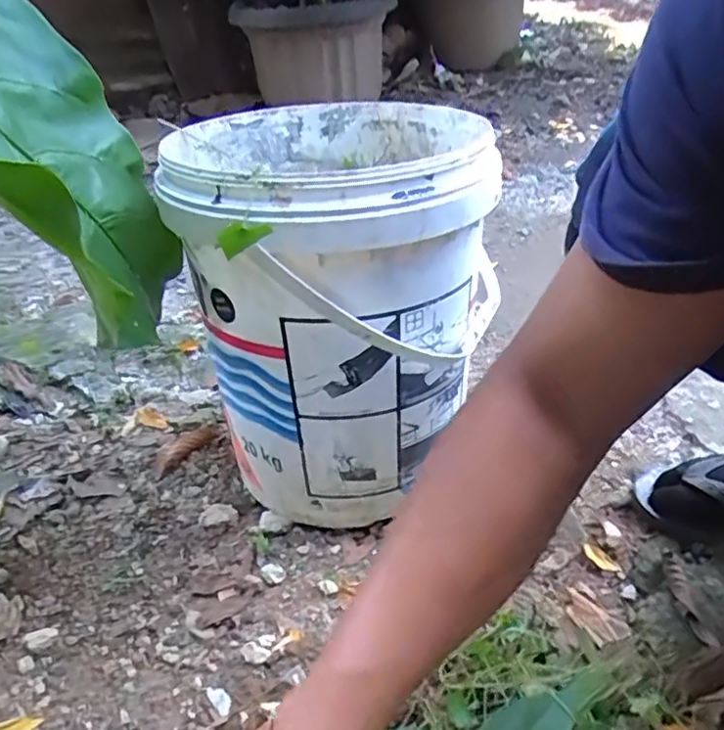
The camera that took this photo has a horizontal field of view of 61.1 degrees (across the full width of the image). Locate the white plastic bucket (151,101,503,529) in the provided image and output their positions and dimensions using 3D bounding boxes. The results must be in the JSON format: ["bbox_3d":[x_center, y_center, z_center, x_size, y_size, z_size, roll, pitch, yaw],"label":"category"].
[{"bbox_3d":[-0.031,-0.065,0.652,0.295,0.352,0.307,-4,36,3],"label":"white plastic bucket"}]

